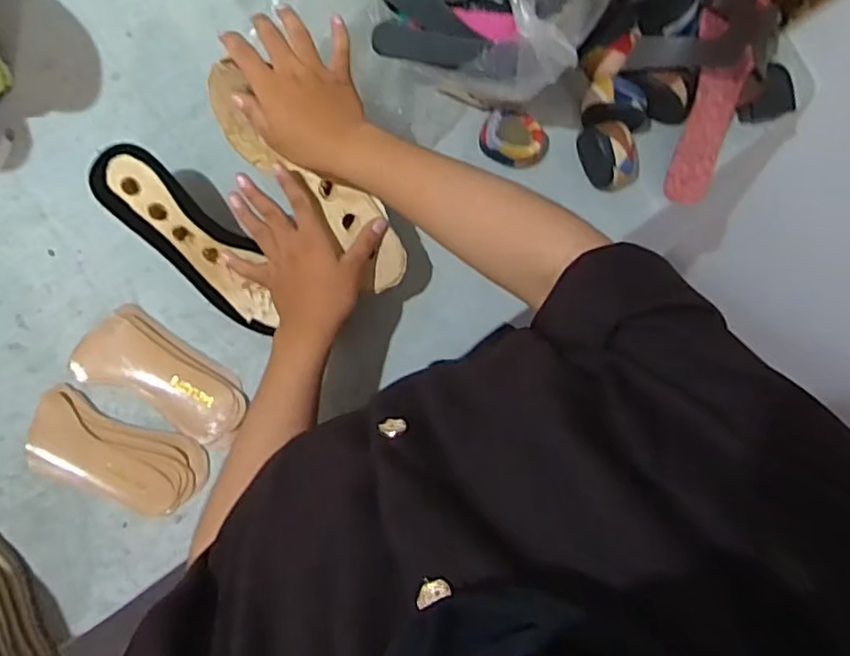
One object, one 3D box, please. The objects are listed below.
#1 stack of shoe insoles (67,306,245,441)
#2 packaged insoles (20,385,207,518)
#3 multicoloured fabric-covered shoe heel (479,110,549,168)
[{"bbox_3d":[-0.258,0.050,0.625,0.165,0.027,0.080,36,88,-4],"label":"stack of shoe insoles"},{"bbox_3d":[-0.307,0.128,0.628,0.172,0.015,0.084,24,88,-4],"label":"packaged insoles"},{"bbox_3d":[0.093,-0.196,0.651,0.072,0.040,0.053,28,88,-4],"label":"multicoloured fabric-covered shoe heel"}]

